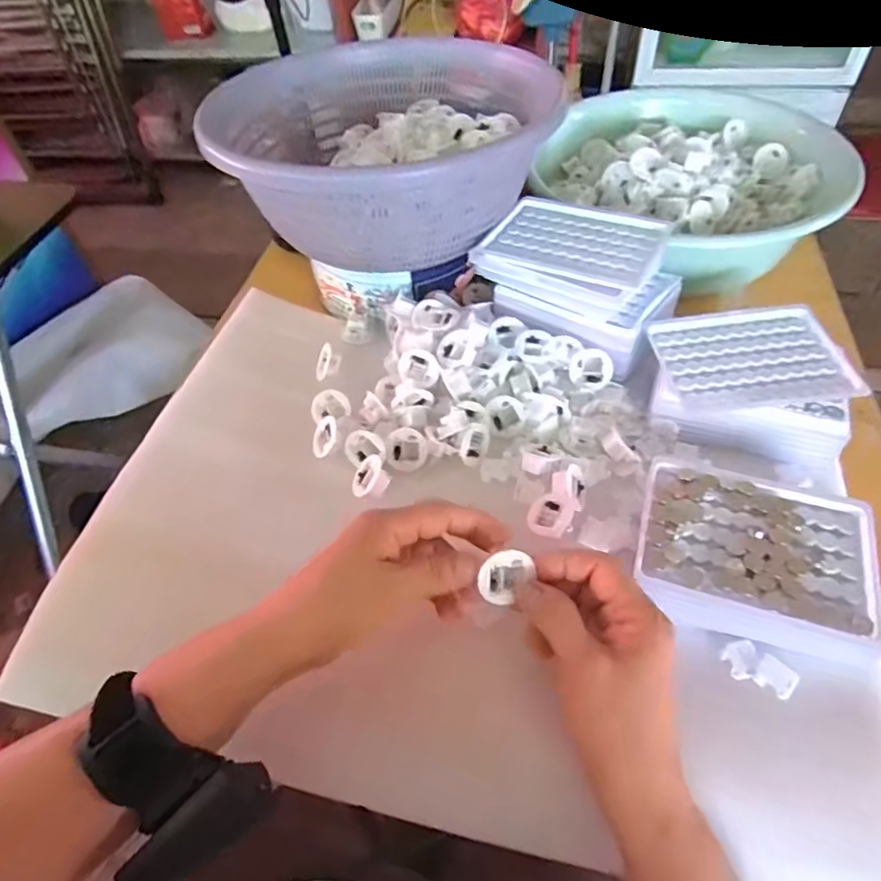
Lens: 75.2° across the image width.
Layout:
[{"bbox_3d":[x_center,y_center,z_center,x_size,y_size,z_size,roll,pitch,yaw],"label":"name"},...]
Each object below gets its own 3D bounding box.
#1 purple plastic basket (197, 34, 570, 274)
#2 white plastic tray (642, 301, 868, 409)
[{"bbox_3d":[-0.043,-0.255,0.498,0.257,0.092,0.236,13,55,15],"label":"purple plastic basket"},{"bbox_3d":[0.229,-0.063,0.425,0.128,0.007,0.090,-4,52,2],"label":"white plastic tray"}]

